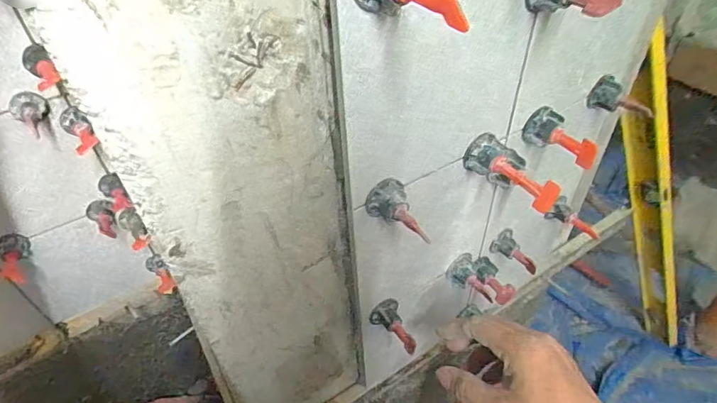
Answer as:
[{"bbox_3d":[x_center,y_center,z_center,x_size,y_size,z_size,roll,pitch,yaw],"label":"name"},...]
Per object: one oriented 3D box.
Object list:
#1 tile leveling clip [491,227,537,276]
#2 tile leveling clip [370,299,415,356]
[{"bbox_3d":[0.163,0.054,0.465,0.026,0.028,0.046,-21,47,-18],"label":"tile leveling clip"},{"bbox_3d":[0.036,0.116,0.411,0.030,0.027,0.047,-25,48,-21],"label":"tile leveling clip"}]

